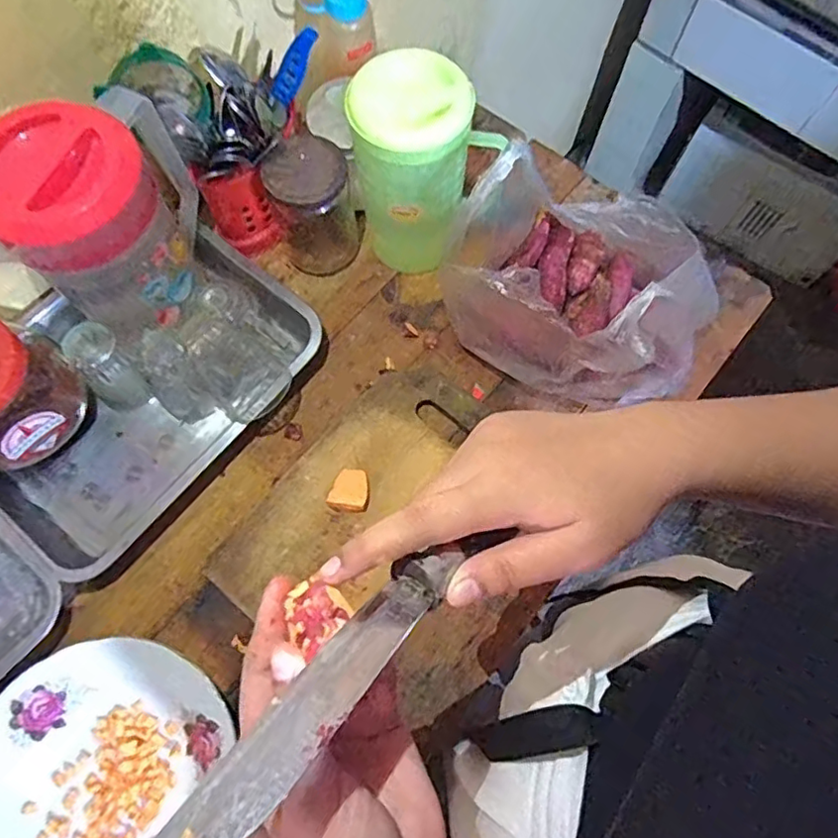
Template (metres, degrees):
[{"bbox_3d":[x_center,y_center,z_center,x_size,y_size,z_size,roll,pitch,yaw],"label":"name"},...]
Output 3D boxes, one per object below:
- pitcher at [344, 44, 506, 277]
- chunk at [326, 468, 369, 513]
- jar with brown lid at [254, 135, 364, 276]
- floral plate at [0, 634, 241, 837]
[{"bbox_3d":[-0.004,-0.235,0.582,0.097,0.194,0.100,43,75,13],"label":"pitcher"},{"bbox_3d":[-0.065,0.067,0.571,0.036,0.011,0.042,9,70,2],"label":"chunk"},{"bbox_3d":[-0.107,-0.226,0.627,0.087,0.129,0.081,0,70,-1],"label":"jar with brown lid"},{"bbox_3d":[-0.268,0.297,0.487,0.205,0.038,0.215,0,70,-1],"label":"floral plate"}]

